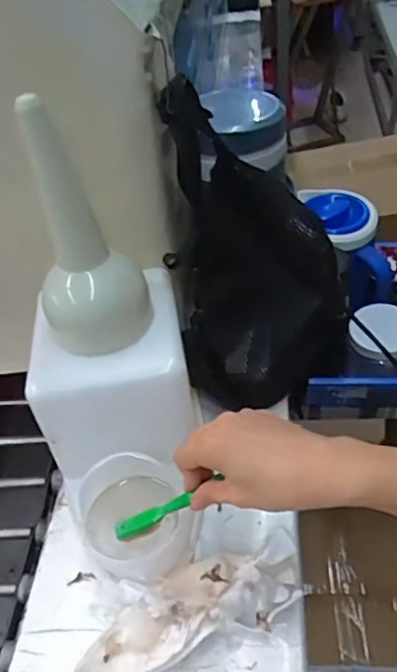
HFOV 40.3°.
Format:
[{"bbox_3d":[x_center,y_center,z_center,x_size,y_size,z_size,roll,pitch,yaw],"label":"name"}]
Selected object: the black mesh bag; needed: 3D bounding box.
[{"bbox_3d":[0.064,-0.068,0.515,0.162,0.287,0.101,0,44,6],"label":"black mesh bag"}]

